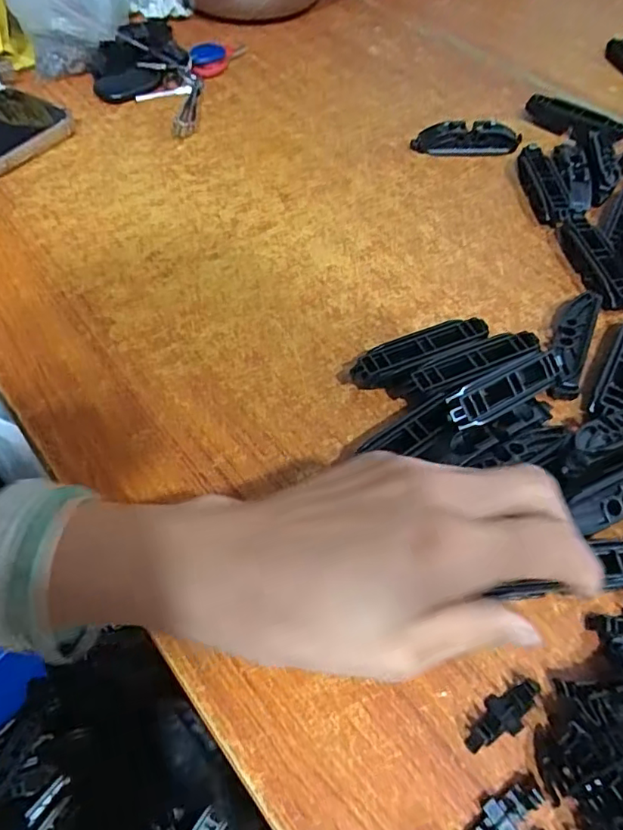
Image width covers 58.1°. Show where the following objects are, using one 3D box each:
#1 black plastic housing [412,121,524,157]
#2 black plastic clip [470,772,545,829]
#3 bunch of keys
[{"bbox_3d":[0.117,-0.206,0.420,0.079,0.019,0.017,1,56,0],"label":"black plastic housing"},{"bbox_3d":[0.065,0.137,0.191,0.037,0.009,0.013,-29,61,-19],"label":"black plastic clip"},{"bbox_3d":[-0.128,-0.284,0.461,0.101,0.027,0.141,11,56,7],"label":"bunch of keys"}]

